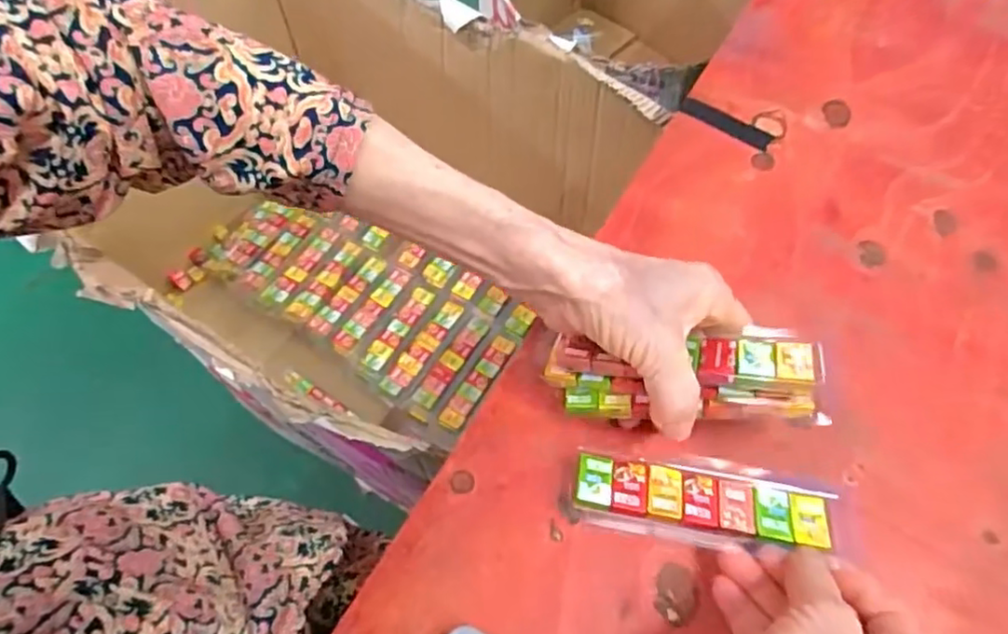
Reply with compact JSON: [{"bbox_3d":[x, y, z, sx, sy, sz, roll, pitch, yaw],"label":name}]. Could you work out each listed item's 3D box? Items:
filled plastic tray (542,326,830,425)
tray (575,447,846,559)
[{"bbox_3d":[0.085,0.030,0.317,0.130,0.033,0.037,-3,58,13],"label":"filled plastic tray"},{"bbox_3d":[0.098,0.089,0.304,0.126,0.013,0.043,7,59,0],"label":"tray"}]

